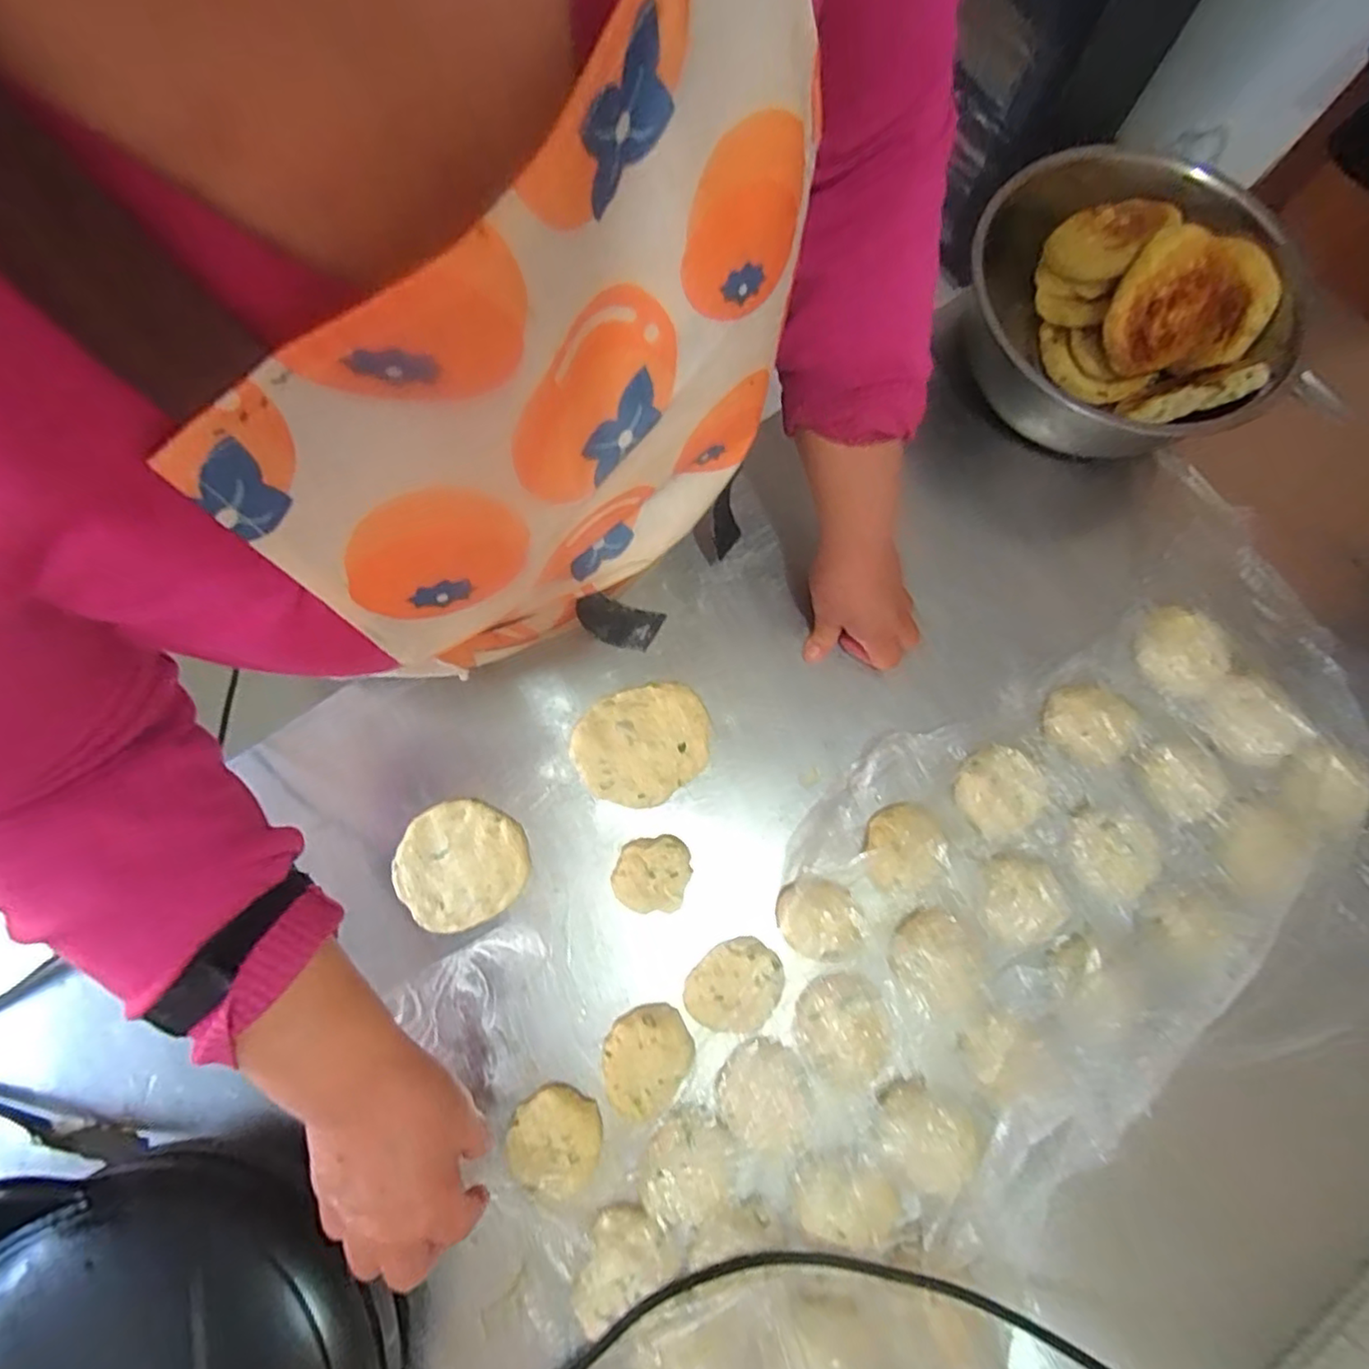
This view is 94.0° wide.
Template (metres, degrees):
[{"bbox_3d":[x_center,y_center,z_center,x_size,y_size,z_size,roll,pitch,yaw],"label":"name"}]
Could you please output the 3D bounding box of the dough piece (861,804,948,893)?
[{"bbox_3d":[0.175,0.130,0.510,0.057,0.018,0.066,13,75,4],"label":"dough piece"}]

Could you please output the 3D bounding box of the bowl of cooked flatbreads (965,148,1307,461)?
[{"bbox_3d":[0.377,-0.341,0.584,0.268,0.113,0.302,-36,76,-10],"label":"bowl of cooked flatbreads"}]

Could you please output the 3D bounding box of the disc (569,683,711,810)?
[{"bbox_3d":[-0.035,0.050,0.541,0.113,0.018,0.096,-38,77,-10],"label":"disc"}]

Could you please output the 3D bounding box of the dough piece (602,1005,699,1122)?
[{"bbox_3d":[-0.030,0.278,0.471,0.060,0.012,0.076,36,77,10],"label":"dough piece"}]

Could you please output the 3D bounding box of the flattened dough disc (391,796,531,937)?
[{"bbox_3d":[-0.178,0.141,0.505,0.097,0.014,0.095,0,74,0],"label":"flattened dough disc"}]

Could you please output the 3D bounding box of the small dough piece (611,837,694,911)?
[{"bbox_3d":[-0.026,0.147,0.495,0.058,0.013,0.056,0,74,0],"label":"small dough piece"}]

